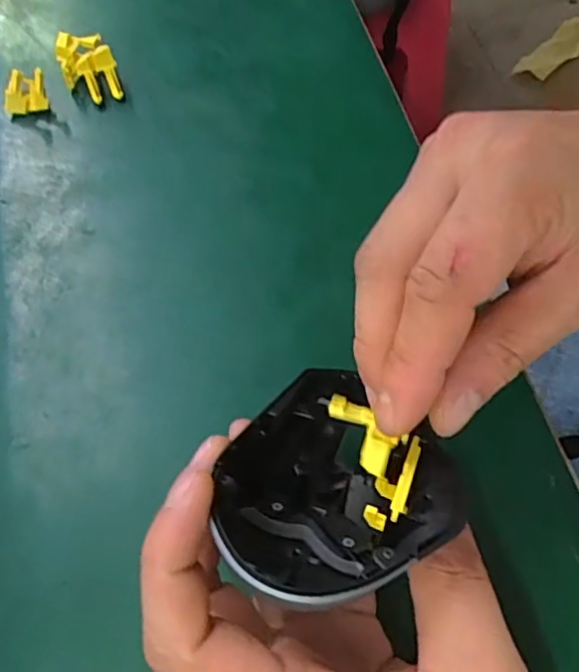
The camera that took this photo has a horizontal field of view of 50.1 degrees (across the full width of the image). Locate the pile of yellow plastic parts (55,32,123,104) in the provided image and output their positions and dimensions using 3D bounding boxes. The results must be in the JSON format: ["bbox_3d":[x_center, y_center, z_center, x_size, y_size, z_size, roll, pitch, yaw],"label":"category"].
[{"bbox_3d":[-0.127,-0.169,0.393,0.033,0.028,0.038,-17,65,-8],"label":"pile of yellow plastic parts"}]

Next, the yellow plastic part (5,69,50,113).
[{"bbox_3d":[-0.163,-0.149,0.382,0.026,0.030,0.012,-8,64,-4],"label":"yellow plastic part"}]

